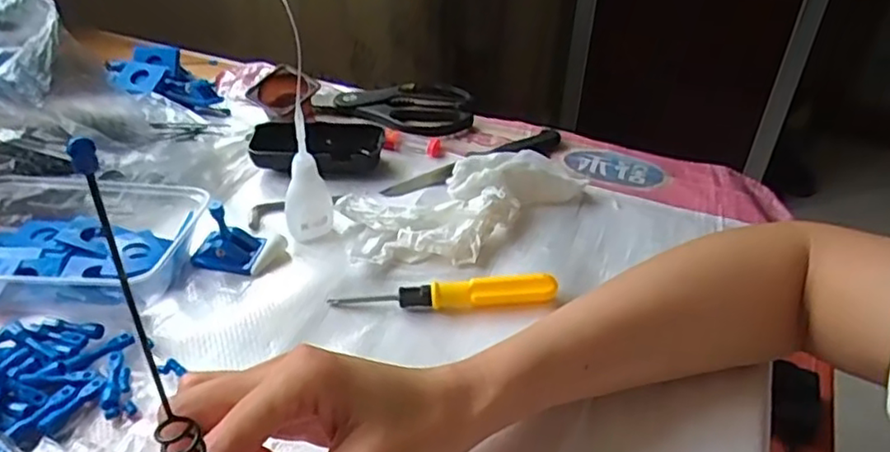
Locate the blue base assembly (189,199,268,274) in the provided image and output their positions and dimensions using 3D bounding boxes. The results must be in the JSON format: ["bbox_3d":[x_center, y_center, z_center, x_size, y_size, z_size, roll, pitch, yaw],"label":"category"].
[{"bbox_3d":[-0.150,0.003,0.446,0.045,0.041,0.031,6,37,5],"label":"blue base assembly"}]

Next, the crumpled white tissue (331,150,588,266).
[{"bbox_3d":[0.020,-0.017,0.492,0.193,0.035,0.093,-5,37,-10],"label":"crumpled white tissue"}]

